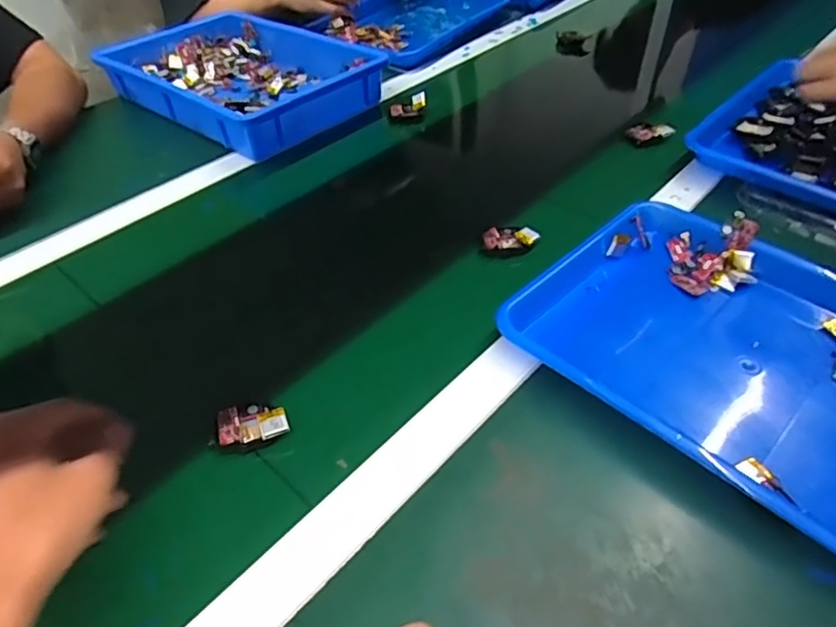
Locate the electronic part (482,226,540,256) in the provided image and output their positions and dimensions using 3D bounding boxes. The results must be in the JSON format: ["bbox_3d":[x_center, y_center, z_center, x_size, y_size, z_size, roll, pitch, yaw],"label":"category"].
[{"bbox_3d":[0.092,-0.072,0.588,0.052,0.020,0.027,-3,43,0],"label":"electronic part"}]

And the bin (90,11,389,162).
[{"bbox_3d":[-0.249,-0.342,0.846,0.364,0.052,0.252,28,51,29],"label":"bin"}]

